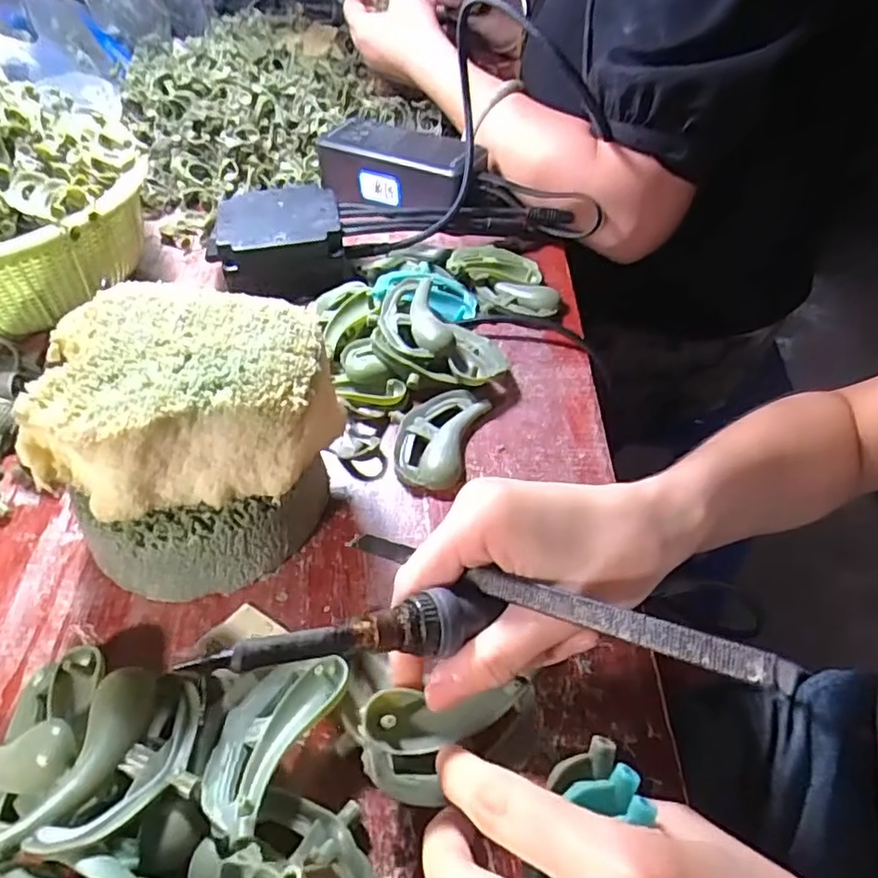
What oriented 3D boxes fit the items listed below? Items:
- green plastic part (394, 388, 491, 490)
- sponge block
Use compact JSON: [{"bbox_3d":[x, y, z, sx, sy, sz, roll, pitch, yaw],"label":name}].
[{"bbox_3d":[-0.001,-0.001,0.330,0.038,0.010,0.066,15,50,13],"label":"green plastic part"},{"bbox_3d":[-0.100,-0.019,0.253,0.107,0.041,0.099,3,49,3],"label":"sponge block"}]

